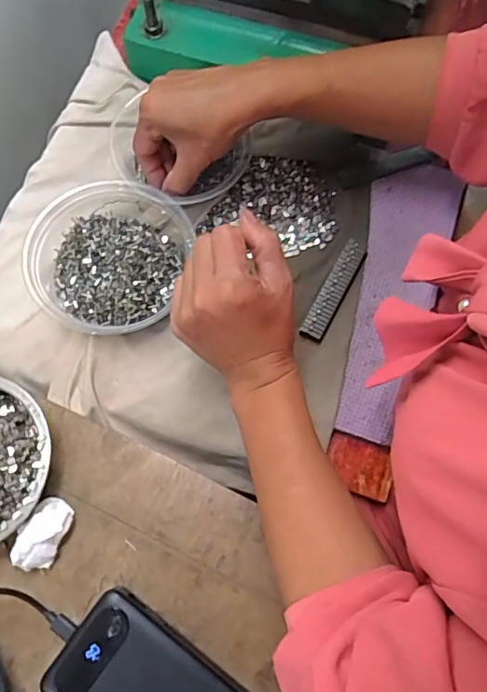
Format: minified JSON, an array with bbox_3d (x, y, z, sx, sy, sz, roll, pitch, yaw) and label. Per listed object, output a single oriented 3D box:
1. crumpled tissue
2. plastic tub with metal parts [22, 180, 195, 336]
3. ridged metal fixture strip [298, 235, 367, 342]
[{"bbox_3d":[-0.137,0.130,0.360,0.027,0.019,0.047,26,74,9],"label":"crumpled tissue"},{"bbox_3d":[-0.109,-0.072,0.440,0.125,0.049,0.139,13,73,5],"label":"plastic tub with metal parts"},{"bbox_3d":[0.077,-0.049,0.446,0.021,0.007,0.099,28,74,9],"label":"ridged metal fixture strip"}]

